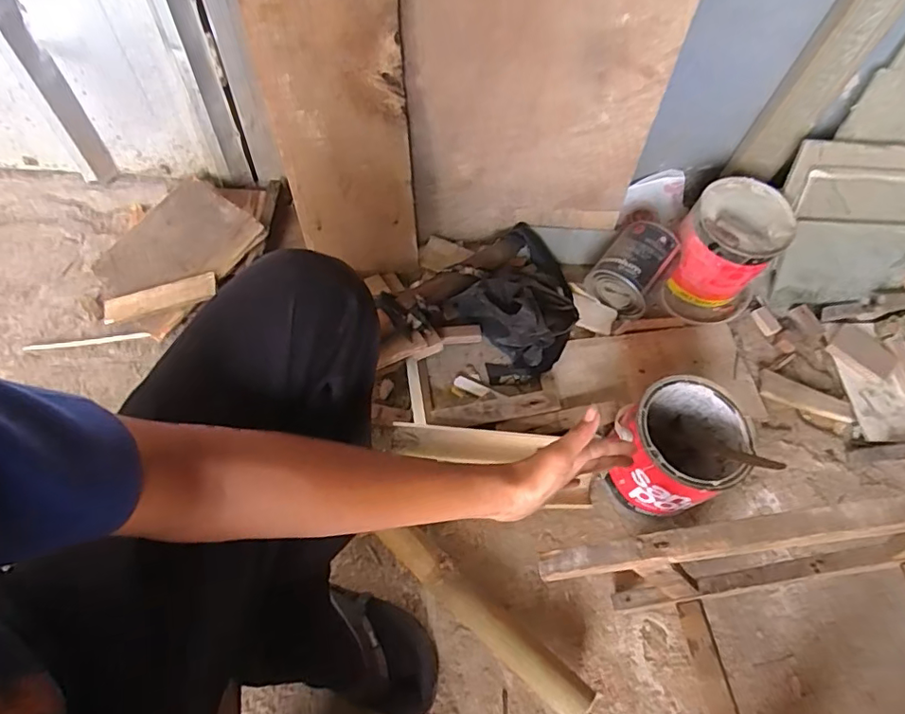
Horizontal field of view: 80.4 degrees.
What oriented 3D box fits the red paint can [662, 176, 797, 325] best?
[{"bbox_3d":[0.455,-0.175,0.898,0.189,0.145,0.164,-40,71,-21],"label":"red paint can"}]

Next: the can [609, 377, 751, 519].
[{"bbox_3d":[0.298,0.127,0.735,0.158,0.159,0.146,2,62,-4],"label":"can"}]

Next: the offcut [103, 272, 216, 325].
[{"bbox_3d":[-0.488,-0.096,0.888,0.203,0.010,0.049,-13,63,7],"label":"offcut"}]

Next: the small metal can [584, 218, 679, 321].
[{"bbox_3d":[0.304,-0.148,0.899,0.111,0.108,0.124,36,66,15],"label":"small metal can"}]

